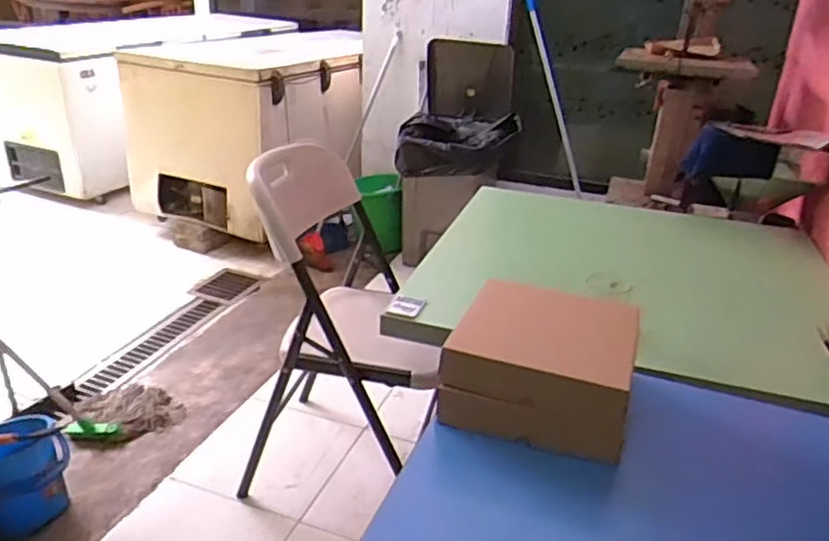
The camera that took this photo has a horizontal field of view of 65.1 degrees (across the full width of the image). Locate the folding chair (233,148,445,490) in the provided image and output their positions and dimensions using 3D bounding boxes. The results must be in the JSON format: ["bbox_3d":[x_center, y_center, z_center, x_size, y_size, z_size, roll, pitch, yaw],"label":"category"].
[{"bbox_3d":[-0.195,0.126,1.694,0.415,0.816,0.521,5,25,4],"label":"folding chair"}]

